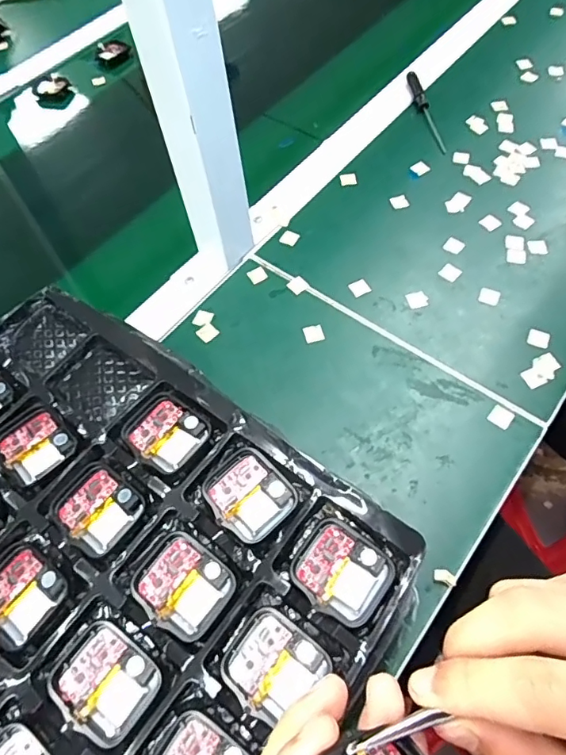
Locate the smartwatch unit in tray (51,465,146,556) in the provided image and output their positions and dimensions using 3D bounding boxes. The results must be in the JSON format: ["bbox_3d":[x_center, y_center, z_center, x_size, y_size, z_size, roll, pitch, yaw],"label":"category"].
[{"bbox_3d":[-0.093,0.065,0.254,0.040,0.006,0.037,35,69,21],"label":"smartwatch unit in tray"}]

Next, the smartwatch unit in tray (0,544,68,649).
[{"bbox_3d":[-0.125,0.103,0.239,0.039,0.005,0.036,31,67,20],"label":"smartwatch unit in tray"}]

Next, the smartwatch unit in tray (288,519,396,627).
[{"bbox_3d":[0.028,0.092,0.238,0.042,0.009,0.037,36,69,22],"label":"smartwatch unit in tray"}]

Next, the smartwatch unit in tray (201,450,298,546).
[{"bbox_3d":[-0.017,0.060,0.256,0.036,0.006,0.042,-40,65,-17],"label":"smartwatch unit in tray"}]

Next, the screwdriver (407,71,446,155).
[{"bbox_3d":[0.162,-0.301,0.565,0.014,0.015,0.126,-9,60,0],"label":"screwdriver"}]

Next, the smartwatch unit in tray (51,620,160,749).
[{"bbox_3d":[-0.079,0.134,0.221,0.043,0.007,0.036,32,68,20],"label":"smartwatch unit in tray"}]

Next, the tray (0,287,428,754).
[{"bbox_3d":[-0.119,0.102,0.241,0.285,0.017,0.263,33,67,17],"label":"tray"}]

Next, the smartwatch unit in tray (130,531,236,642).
[{"bbox_3d":[-0.047,0.098,0.238,0.043,0.007,0.037,34,68,21],"label":"smartwatch unit in tray"}]

